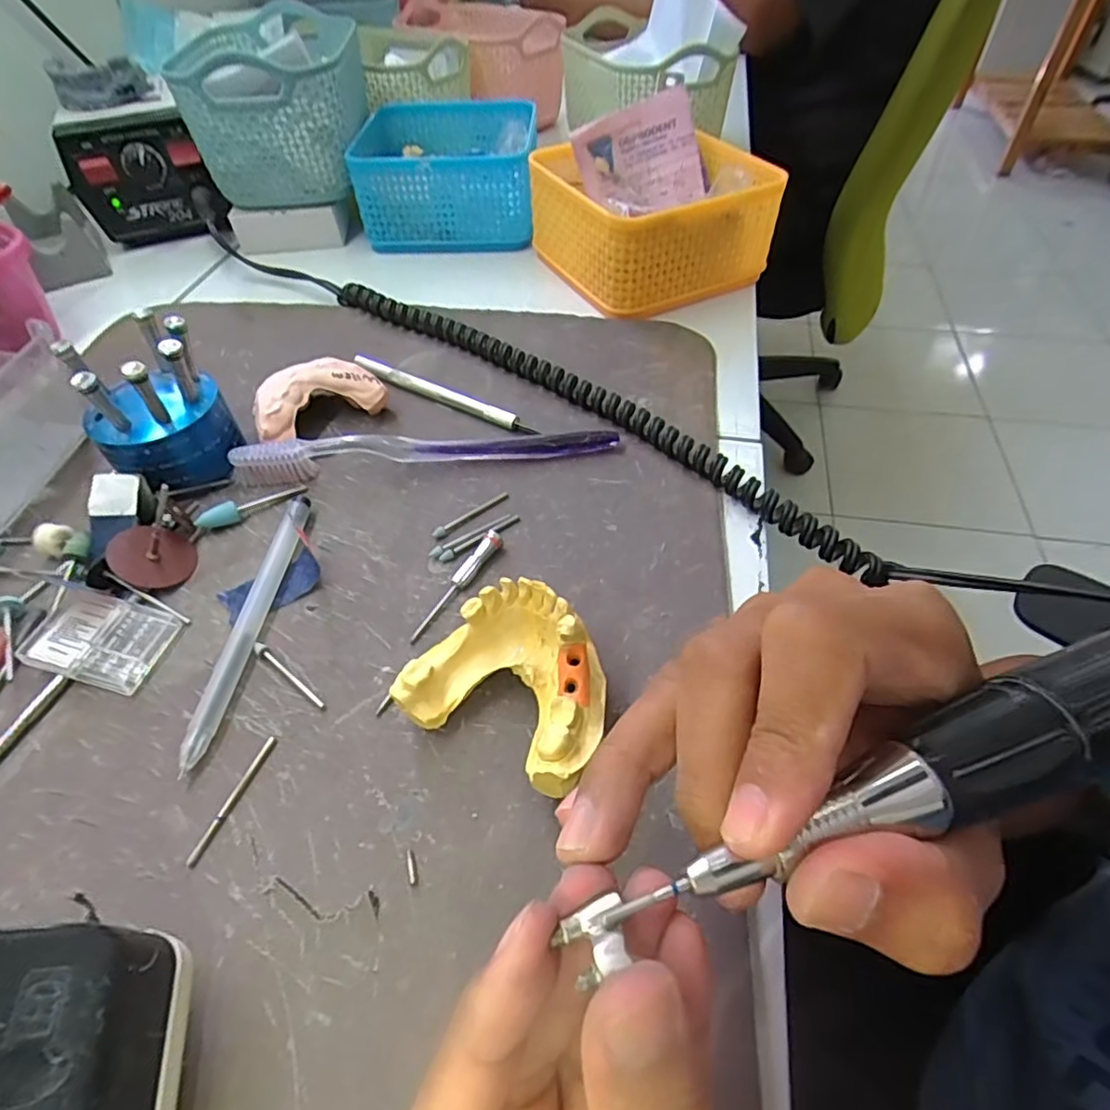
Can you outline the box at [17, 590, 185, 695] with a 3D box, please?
[{"bbox_3d":[-0.178,0.033,0.245,0.046,0.012,0.034,11,52,11],"label":"box"}]

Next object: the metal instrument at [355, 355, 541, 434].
[{"bbox_3d":[-0.063,-0.089,0.345,0.123,0.009,0.004,26,22,21],"label":"metal instrument"}]

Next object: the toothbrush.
[{"bbox_3d":[-0.062,-0.052,0.308,0.185,0.019,0.011,-6,51,-3],"label":"toothbrush"}]

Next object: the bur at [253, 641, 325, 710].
[{"bbox_3d":[-0.101,0.045,0.237,0.042,0.004,0.004,30,58,24],"label":"bur"}]

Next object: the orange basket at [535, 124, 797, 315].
[{"bbox_3d":[0.064,-0.233,0.429,0.127,0.065,0.129,-22,53,-16],"label":"orange basket"}]

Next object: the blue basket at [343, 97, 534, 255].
[{"bbox_3d":[-0.081,-0.300,0.489,0.133,0.057,0.130,1,51,3],"label":"blue basket"}]

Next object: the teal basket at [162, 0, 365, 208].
[{"bbox_3d":[-0.201,-0.348,0.476,0.115,0.087,0.185,-8,50,-5],"label":"teal basket"}]

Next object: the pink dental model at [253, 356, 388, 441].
[{"bbox_3d":[-0.125,-0.080,0.328,0.065,0.027,0.037,-31,56,-21],"label":"pink dental model"}]

